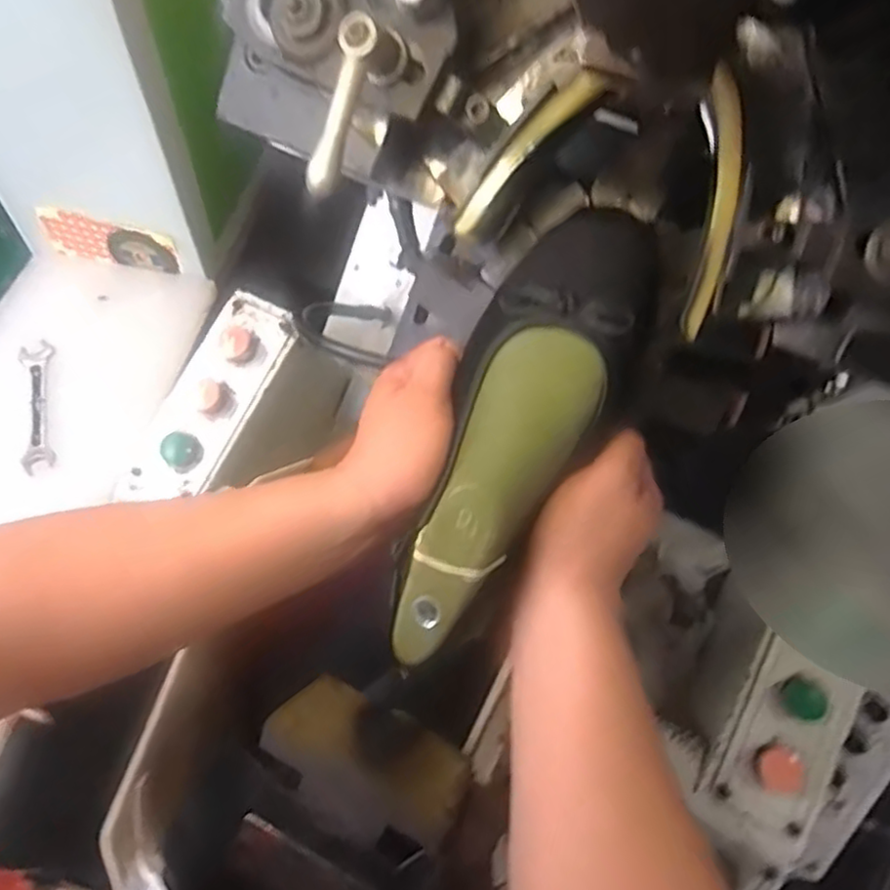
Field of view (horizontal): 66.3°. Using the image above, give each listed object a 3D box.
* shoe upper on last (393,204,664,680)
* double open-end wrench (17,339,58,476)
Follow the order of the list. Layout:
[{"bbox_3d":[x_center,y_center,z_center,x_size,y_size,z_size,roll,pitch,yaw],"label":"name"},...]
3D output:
[{"bbox_3d":[0.035,-0.008,0.373,0.092,0.085,0.249,25,80,13],"label":"shoe upper on last"},{"bbox_3d":[-0.453,-0.045,0.760,0.037,0.008,0.177,-16,58,-14],"label":"double open-end wrench"}]

